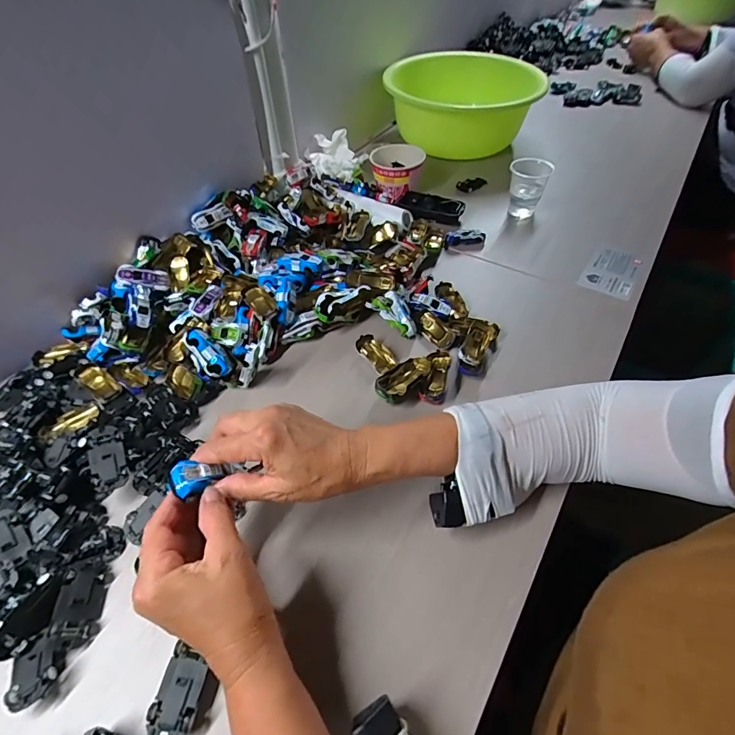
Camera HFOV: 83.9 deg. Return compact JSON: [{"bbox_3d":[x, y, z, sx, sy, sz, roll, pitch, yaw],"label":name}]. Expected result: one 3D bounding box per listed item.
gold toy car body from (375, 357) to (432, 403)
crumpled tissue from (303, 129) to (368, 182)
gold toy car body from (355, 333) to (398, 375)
[{"bbox_3d":[0.041,0.015,0.472,0.038,0.024,0.073,36,59,27],"label":"gold toy car body"},{"bbox_3d":[-0.059,-0.377,0.733,0.109,0.050,0.079,28,56,23],"label":"crumpled tissue"},{"bbox_3d":[0.012,-0.018,0.507,0.028,0.020,0.054,-35,58,-25],"label":"gold toy car body"}]

